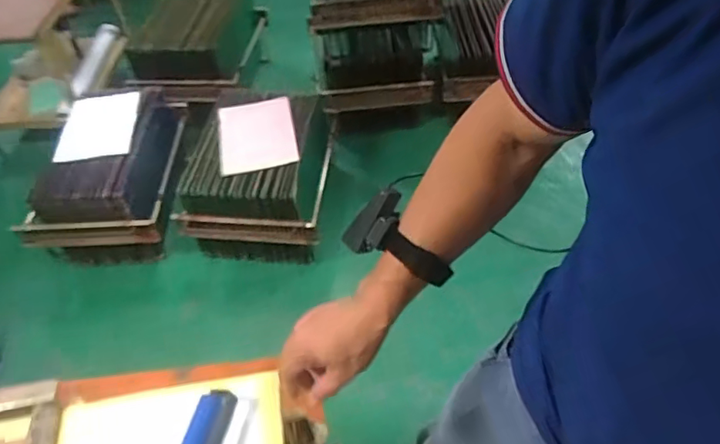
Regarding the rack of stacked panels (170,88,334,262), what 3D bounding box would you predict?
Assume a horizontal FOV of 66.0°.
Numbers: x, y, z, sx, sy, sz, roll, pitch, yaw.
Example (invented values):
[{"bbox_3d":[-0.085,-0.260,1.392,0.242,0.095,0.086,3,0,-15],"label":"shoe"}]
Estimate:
[{"bbox_3d":[-0.303,-0.163,1.772,0.383,0.344,0.558,0,49,5],"label":"rack of stacked panels"}]

